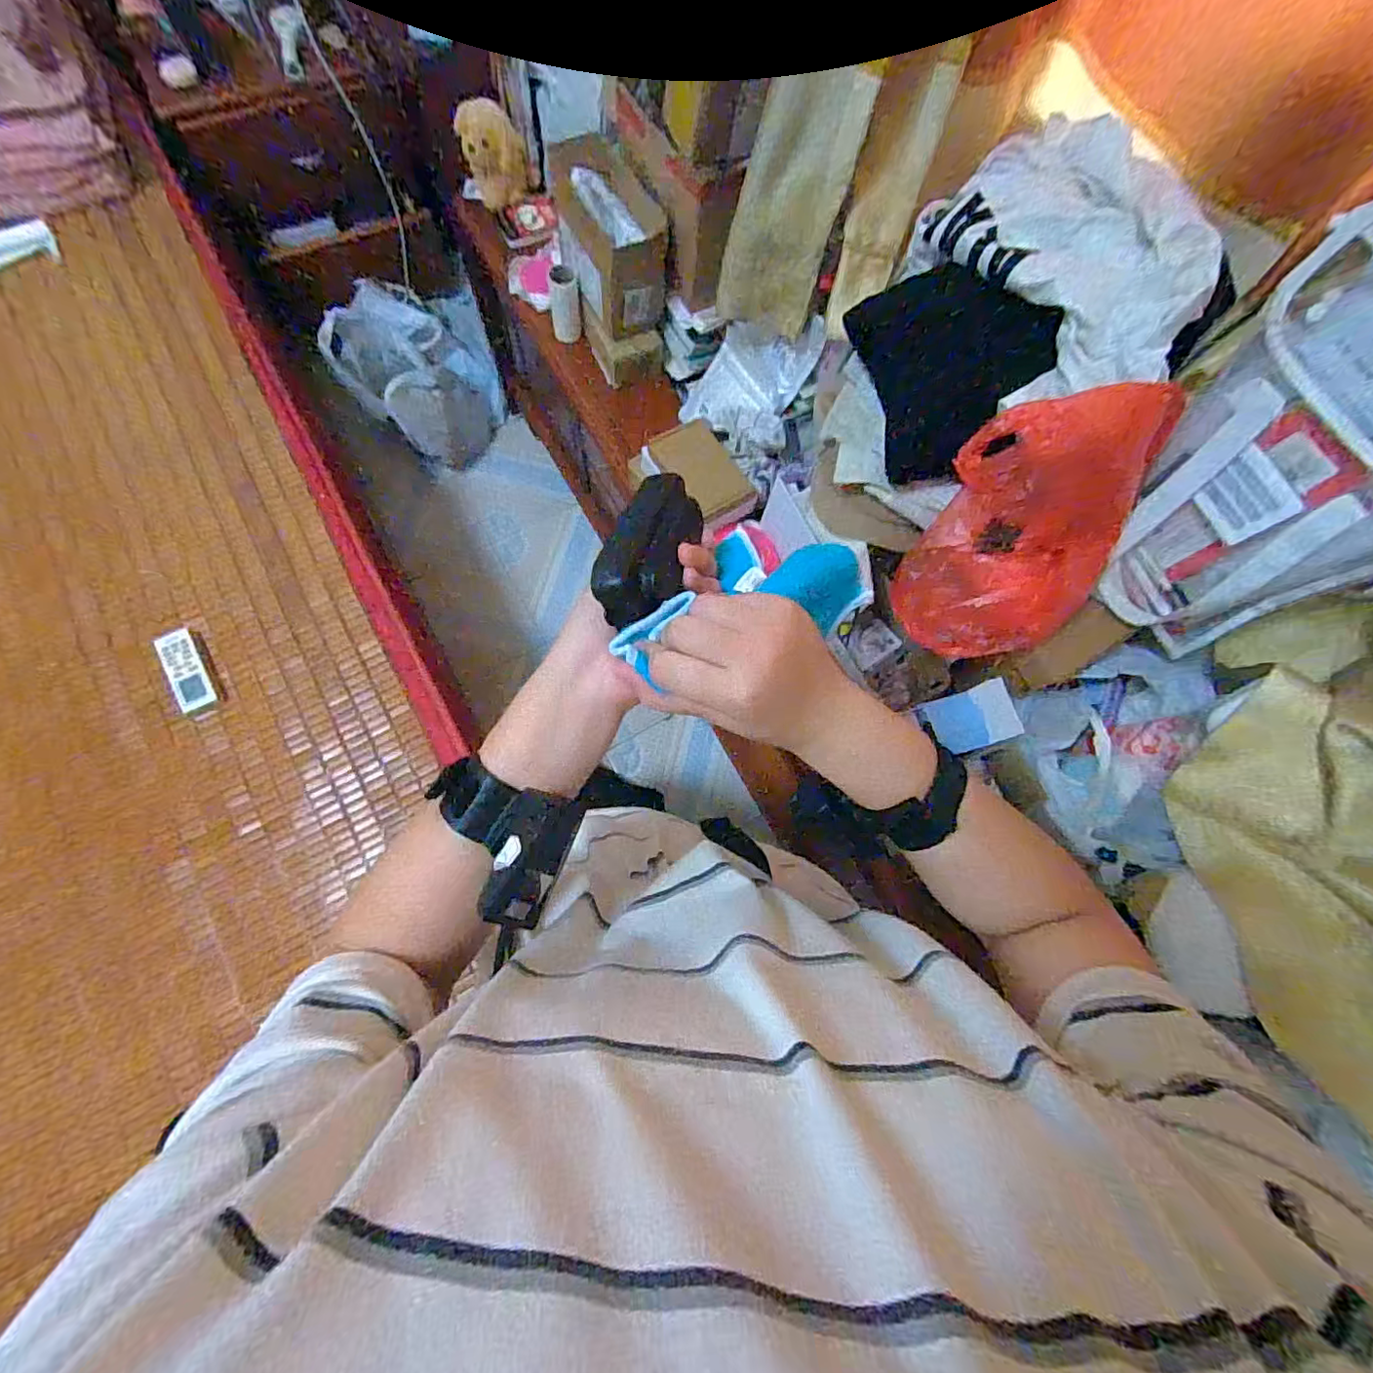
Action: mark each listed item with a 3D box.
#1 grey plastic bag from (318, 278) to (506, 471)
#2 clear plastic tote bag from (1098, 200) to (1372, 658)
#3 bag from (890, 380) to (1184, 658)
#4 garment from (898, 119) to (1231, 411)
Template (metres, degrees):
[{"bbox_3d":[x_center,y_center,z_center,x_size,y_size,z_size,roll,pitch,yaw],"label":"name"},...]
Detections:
[{"bbox_3d":[-0.643,-0.731,1.388,0.344,0.250,0.288,35,75,5],"label":"grey plastic bag"},{"bbox_3d":[0.514,-0.187,0.520,0.086,0.318,0.258,-29,82,-32],"label":"clear plastic tote bag"},{"bbox_3d":[0.334,-0.151,0.575,0.211,0.200,0.188,-26,78,-11],"label":"bag"},{"bbox_3d":[0.341,-0.408,0.550,0.162,0.117,0.310,-8,76,-7],"label":"garment"}]

